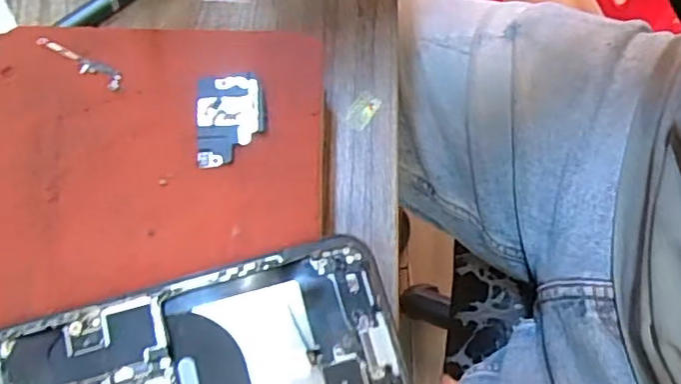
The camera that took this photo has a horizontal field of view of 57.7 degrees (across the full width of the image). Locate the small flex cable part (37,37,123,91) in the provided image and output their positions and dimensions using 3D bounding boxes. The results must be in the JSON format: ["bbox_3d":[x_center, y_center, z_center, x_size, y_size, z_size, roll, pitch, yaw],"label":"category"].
[{"bbox_3d":[-0.087,-0.044,0.206,0.034,0.004,0.006,29,75,8],"label":"small flex cable part"}]

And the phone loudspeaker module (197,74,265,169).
[{"bbox_3d":[-0.036,-0.024,0.200,0.021,0.004,0.030,-4,73,-2],"label":"phone loudspeaker module"}]

